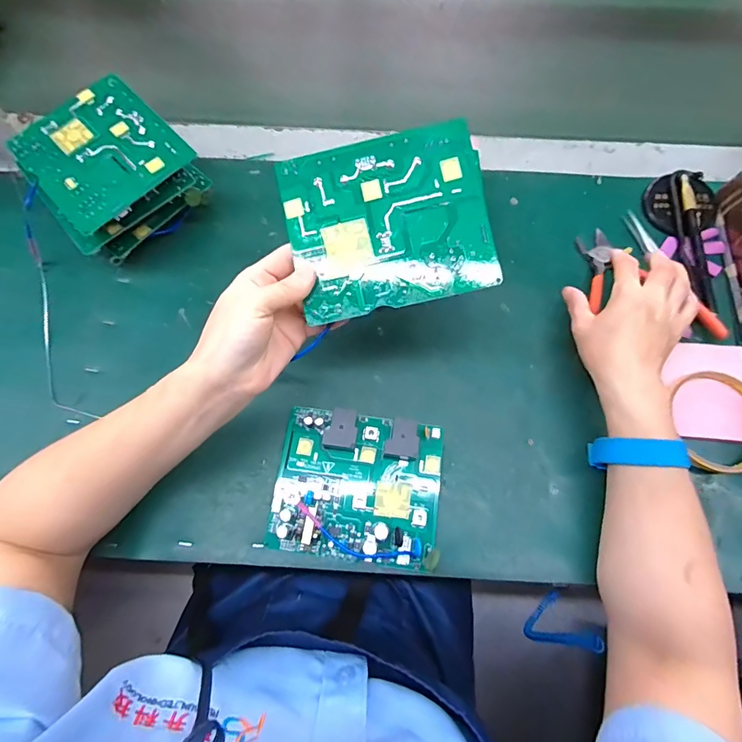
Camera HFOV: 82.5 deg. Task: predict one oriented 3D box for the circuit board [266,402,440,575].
[{"bbox_3d":[-0.010,0.090,0.335,0.130,0.025,0.112,8,71,3],"label":"circuit board"}]

